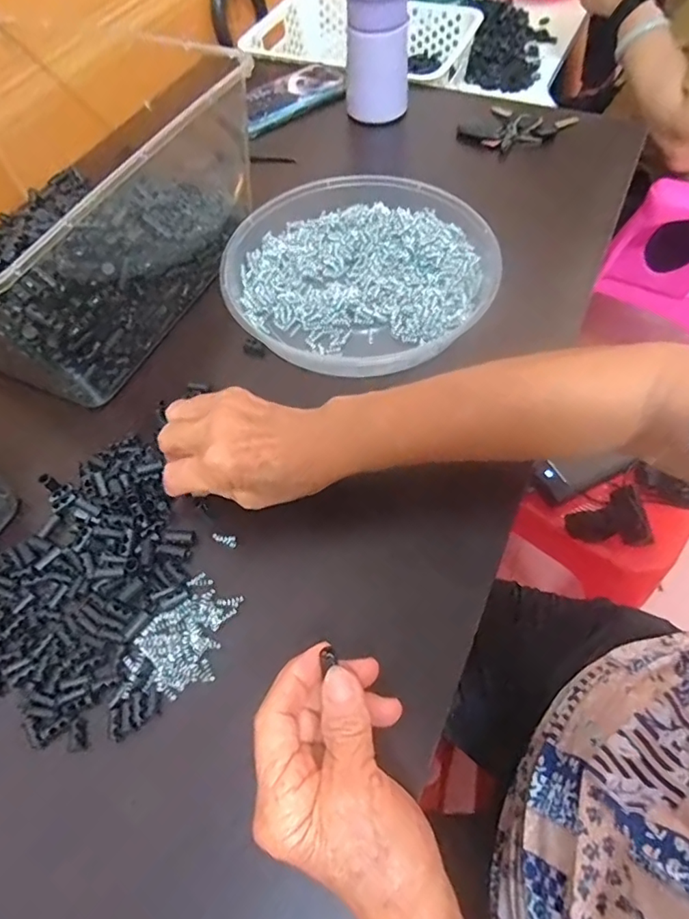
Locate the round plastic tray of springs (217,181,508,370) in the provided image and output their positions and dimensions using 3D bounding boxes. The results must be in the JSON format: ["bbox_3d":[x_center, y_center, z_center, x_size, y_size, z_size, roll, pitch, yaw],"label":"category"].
[{"bbox_3d":[0.014,-0.170,0.465,0.232,0.033,0.210,0,60,3],"label":"round plastic tray of springs"}]

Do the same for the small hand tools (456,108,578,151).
[{"bbox_3d":[0.196,-0.379,0.591,0.112,0.017,0.077,21,63,15],"label":"small hand tools"}]

